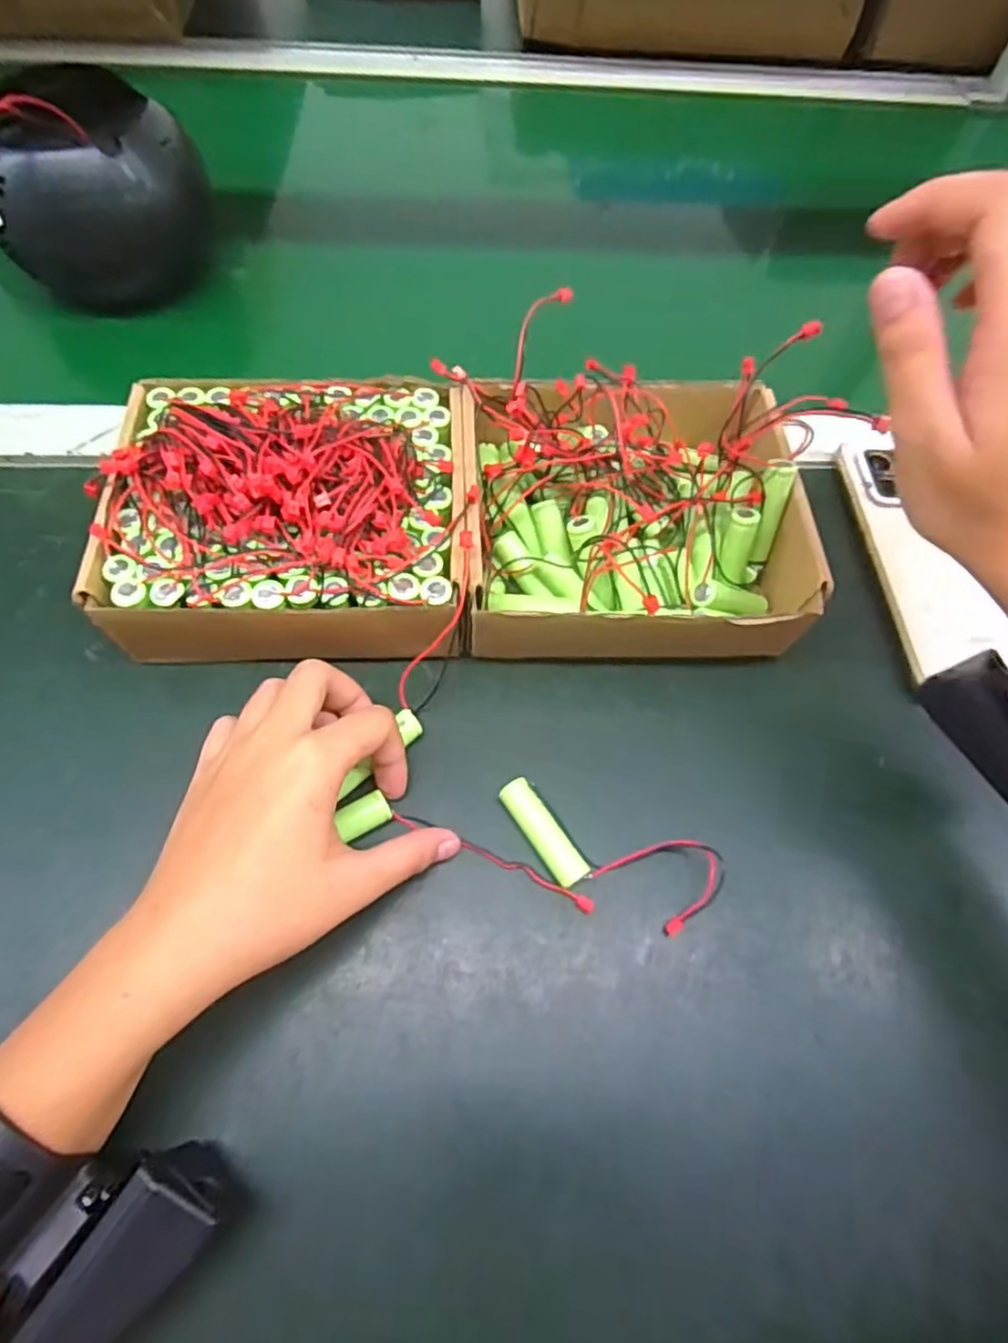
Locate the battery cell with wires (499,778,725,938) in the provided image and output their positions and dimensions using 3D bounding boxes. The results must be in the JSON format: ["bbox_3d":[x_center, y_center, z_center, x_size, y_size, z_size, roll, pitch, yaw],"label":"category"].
[{"bbox_3d":[0.042,0.079,0.293,0.097,0.016,0.036,21,67,7],"label":"battery cell with wires"}]

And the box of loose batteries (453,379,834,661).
[{"bbox_3d":[0.067,-0.077,0.340,0.175,0.063,0.159,0,66,-3],"label":"box of loose batteries"}]

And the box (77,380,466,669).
[{"bbox_3d":[-0.101,-0.075,0.330,0.163,0.071,0.152,-1,65,-4],"label":"box"}]

